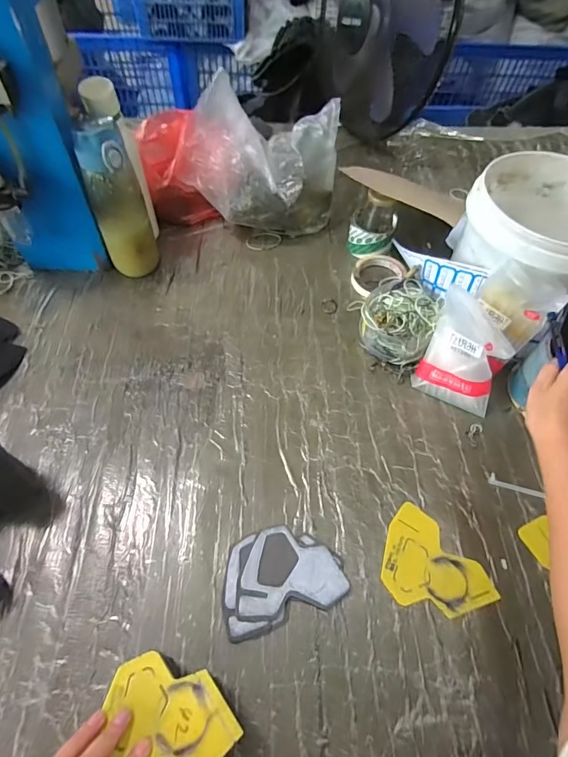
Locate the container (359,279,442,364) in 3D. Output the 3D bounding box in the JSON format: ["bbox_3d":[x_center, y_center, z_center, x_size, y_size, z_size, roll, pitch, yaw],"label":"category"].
[{"bbox_3d":[0.175,-0.090,0.635,0.108,0.072,0.133,23,59,12],"label":"container"}]

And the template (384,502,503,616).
[{"bbox_3d":[0.169,0.225,0.480,0.098,0.004,0.130,-38,65,-22],"label":"template"}]

